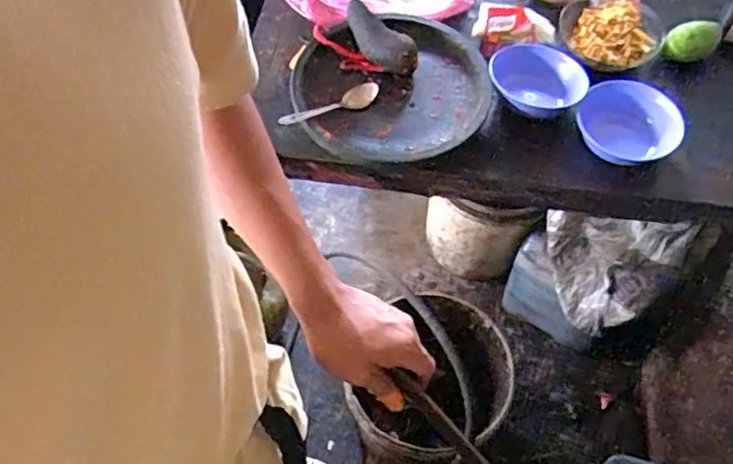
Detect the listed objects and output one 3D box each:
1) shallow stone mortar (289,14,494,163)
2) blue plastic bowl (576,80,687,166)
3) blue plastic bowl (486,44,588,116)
[{"bbox_3d":[0.035,-0.229,0.937,0.293,0.044,0.293,1,61,-1],"label":"shallow stone mortar"},{"bbox_3d":[0.391,-0.158,0.928,0.149,0.058,0.128,22,63,11],"label":"blue plastic bowl"},{"bbox_3d":[0.262,-0.231,0.966,0.152,0.049,0.142,22,63,11],"label":"blue plastic bowl"}]

